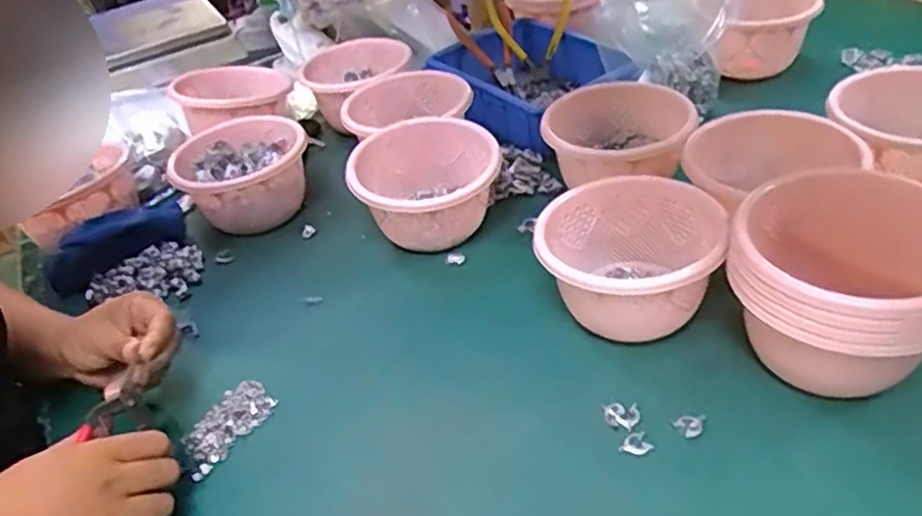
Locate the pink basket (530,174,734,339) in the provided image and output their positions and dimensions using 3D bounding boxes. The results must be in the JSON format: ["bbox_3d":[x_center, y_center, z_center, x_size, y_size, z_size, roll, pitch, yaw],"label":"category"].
[{"bbox_3d":[0.139,0.003,0.570,0.139,0.088,0.132,-7,39,6],"label":"pink basket"}]

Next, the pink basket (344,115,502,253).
[{"bbox_3d":[-0.034,-0.070,0.697,0.149,0.087,0.135,-8,37,4],"label":"pink basket"}]

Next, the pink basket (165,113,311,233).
[{"bbox_3d":[-0.244,-0.089,0.779,0.146,0.090,0.142,-31,42,-24],"label":"pink basket"}]

